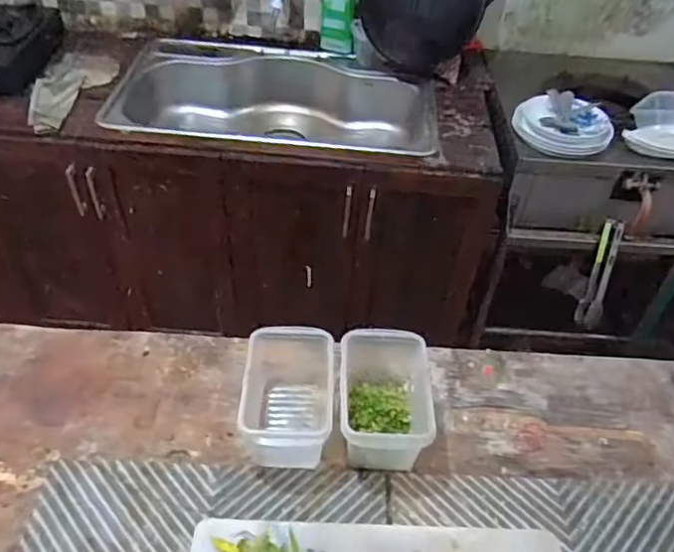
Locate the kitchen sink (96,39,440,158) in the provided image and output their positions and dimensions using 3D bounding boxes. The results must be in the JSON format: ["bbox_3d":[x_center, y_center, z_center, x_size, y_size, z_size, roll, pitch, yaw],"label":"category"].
[{"bbox_3d":[-0.156,-0.439,1.626,0.835,0.218,0.461,8,45,4],"label":"kitchen sink"}]

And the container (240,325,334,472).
[{"bbox_3d":[-0.057,0.142,0.723,0.102,0.101,0.175,1,42,0],"label":"container"}]

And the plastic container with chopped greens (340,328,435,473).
[{"bbox_3d":[0.056,0.160,0.724,0.102,0.103,0.171,1,42,-1],"label":"plastic container with chopped greens"}]

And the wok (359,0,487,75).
[{"bbox_3d":[0.220,-0.721,1.539,0.299,0.323,0.107,25,48,20],"label":"wok"}]

